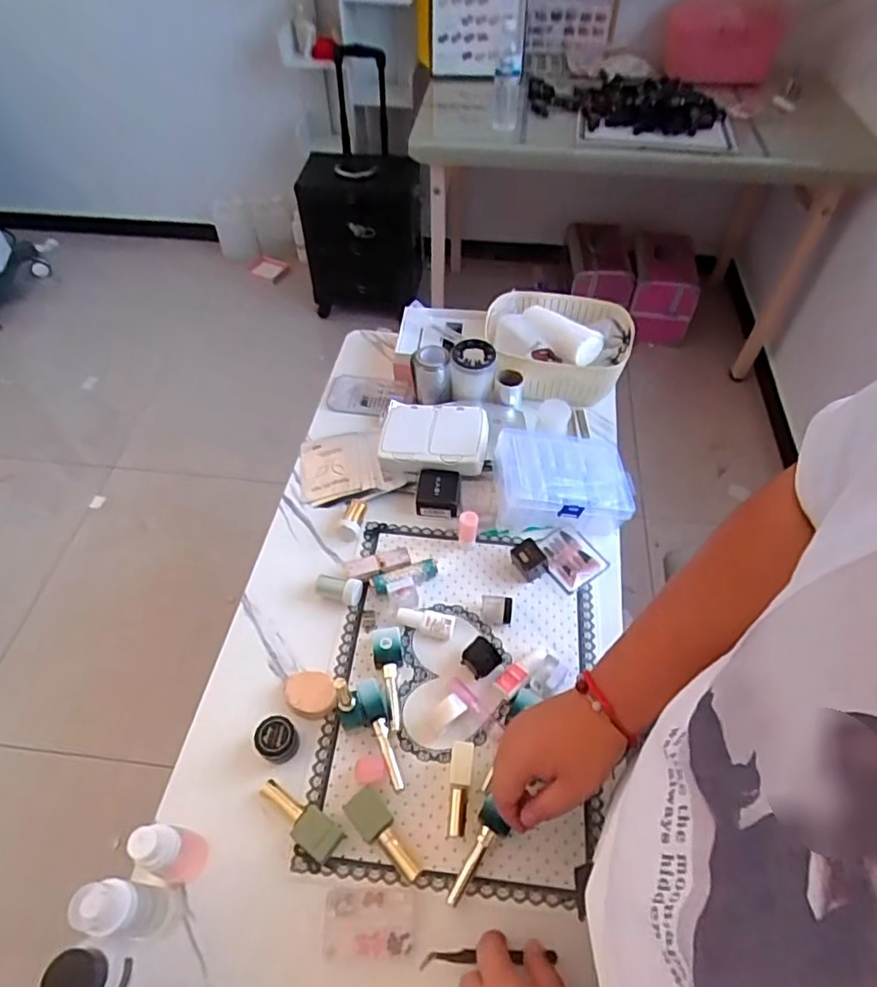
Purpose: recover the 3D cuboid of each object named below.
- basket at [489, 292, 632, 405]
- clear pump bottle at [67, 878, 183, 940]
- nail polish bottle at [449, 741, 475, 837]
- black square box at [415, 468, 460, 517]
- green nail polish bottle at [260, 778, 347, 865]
[{"bbox_3d":[0.178,-0.221,0.907,0.213,0.081,0.168,12,54,9],"label":"basket"},{"bbox_3d":[-0.238,0.325,0.465,0.030,0.145,0.035,4,53,3],"label":"clear pump bottle"},{"bbox_3d":[0.021,0.283,0.573,0.021,0.015,0.081,5,66,3],"label":"nail polish bottle"},{"bbox_3d":[-0.001,0.001,0.782,0.054,0.038,0.057,4,53,3],"label":"black square box"},{"bbox_3d":[-0.130,0.304,0.559,0.089,0.017,0.030,32,59,21],"label":"green nail polish bottle"}]

